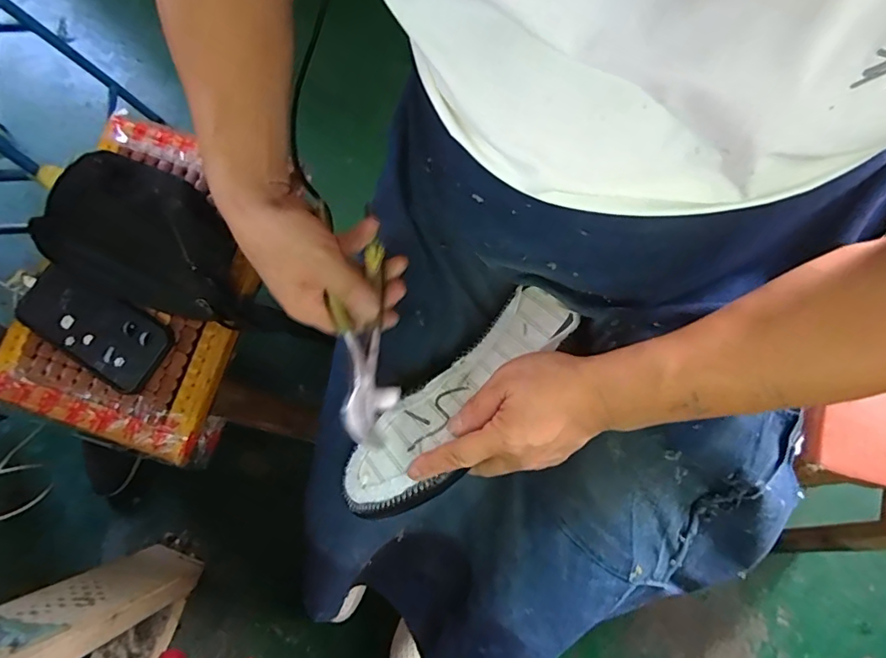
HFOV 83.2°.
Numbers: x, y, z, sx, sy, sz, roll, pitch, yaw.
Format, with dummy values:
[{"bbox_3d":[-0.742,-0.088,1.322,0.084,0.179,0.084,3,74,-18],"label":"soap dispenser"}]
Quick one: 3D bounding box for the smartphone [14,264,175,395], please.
[{"bbox_3d":[-0.375,-0.003,0.533,0.167,0.015,0.077,29,78,9],"label":"smartphone"}]

